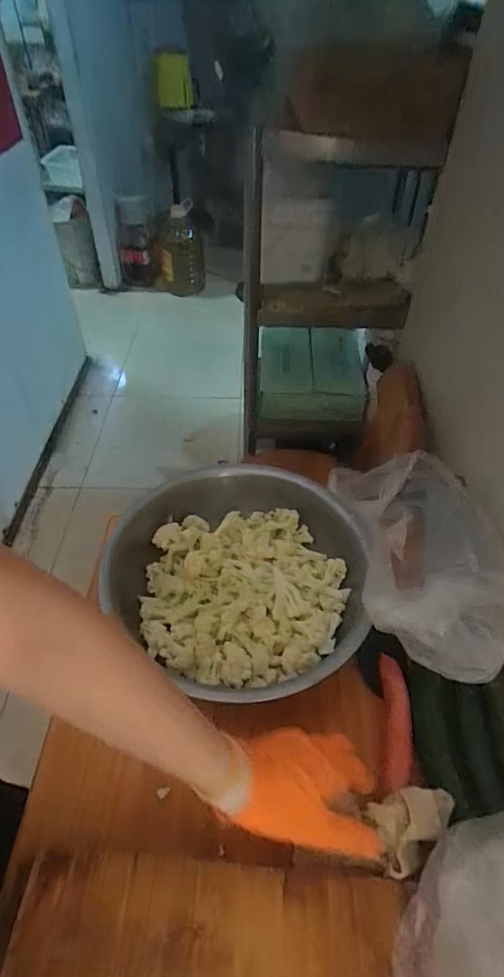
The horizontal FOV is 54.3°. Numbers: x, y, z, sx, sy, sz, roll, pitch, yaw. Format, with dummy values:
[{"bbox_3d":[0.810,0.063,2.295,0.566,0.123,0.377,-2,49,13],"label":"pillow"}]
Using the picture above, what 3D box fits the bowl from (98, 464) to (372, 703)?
[{"bbox_3d":[-0.034,0.110,0.703,0.392,0.096,0.335,26,51,22],"label":"bowl"}]

